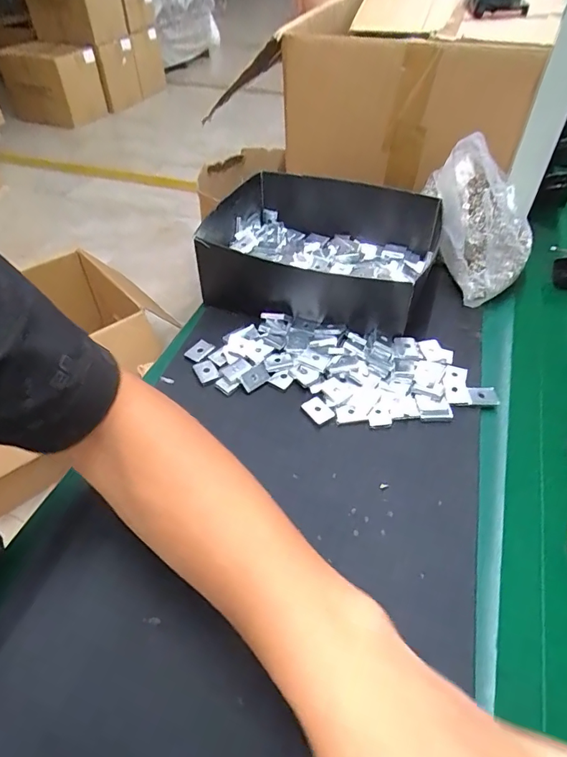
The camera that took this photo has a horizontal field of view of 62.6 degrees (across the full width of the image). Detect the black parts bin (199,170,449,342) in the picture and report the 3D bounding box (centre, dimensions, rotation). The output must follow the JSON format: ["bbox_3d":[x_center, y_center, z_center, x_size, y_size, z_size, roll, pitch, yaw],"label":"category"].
[{"bbox_3d":[0.042,-0.155,0.542,0.235,0.071,0.214,14,48,14],"label":"black parts bin"}]

